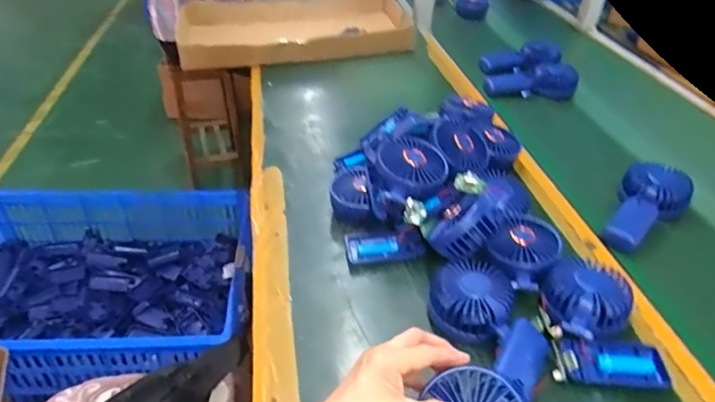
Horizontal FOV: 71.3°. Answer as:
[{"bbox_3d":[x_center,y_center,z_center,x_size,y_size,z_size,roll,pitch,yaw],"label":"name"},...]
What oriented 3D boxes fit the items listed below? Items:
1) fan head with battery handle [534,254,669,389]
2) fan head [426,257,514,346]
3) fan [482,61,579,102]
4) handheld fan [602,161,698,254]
[{"bbox_3d":[0.236,0.117,0.499,0.105,0.039,0.128,2,37,-2],"label":"fan head with battery handle"},{"bbox_3d":[0.118,0.102,0.520,0.082,0.042,0.088,13,38,12],"label":"fan head"},{"bbox_3d":[0.345,-0.238,0.978,0.191,0.070,0.050,-2,38,-7],"label":"fan"},{"bbox_3d":[0.376,0.010,0.663,0.158,0.042,0.082,-38,53,-26],"label":"handheld fan"}]

